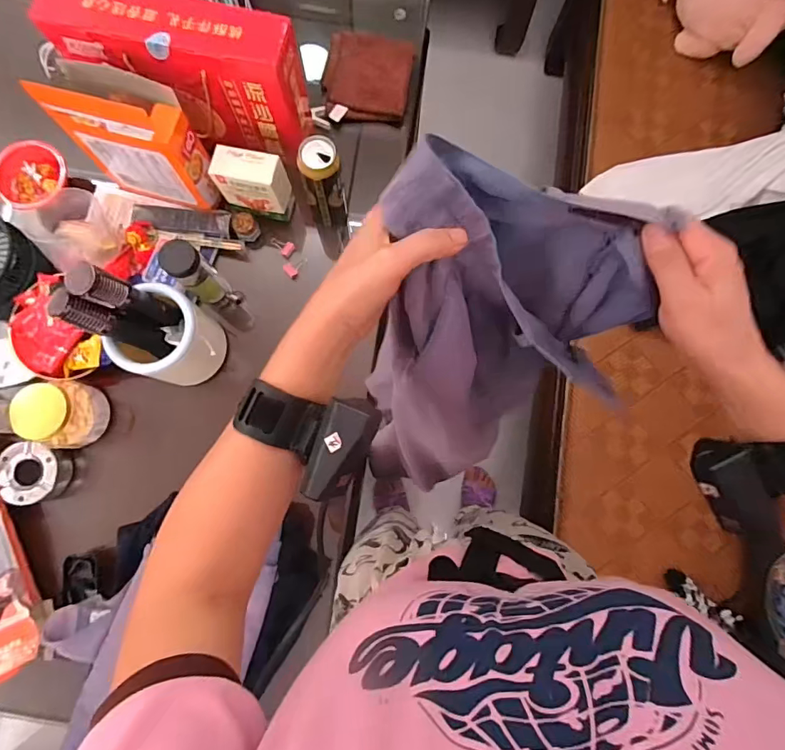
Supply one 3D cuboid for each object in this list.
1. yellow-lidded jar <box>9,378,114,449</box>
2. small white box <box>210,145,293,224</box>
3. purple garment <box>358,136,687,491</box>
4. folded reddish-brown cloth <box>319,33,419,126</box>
[{"bbox_3d":[-0.509,0.060,0.707,0.090,0.080,0.101,-2,81,-2],"label":"yellow-lidded jar"},{"bbox_3d":[-0.225,-0.306,0.753,0.100,0.119,0.056,14,81,0],"label":"small white box"},{"bbox_3d":[0.072,0.028,0.471,0.184,0.475,0.073,10,55,0],"label":"purple garment"},{"bbox_3d":[-0.047,-0.548,0.850,0.160,0.032,0.170,10,81,0],"label":"folded reddish-brown cloth"}]

